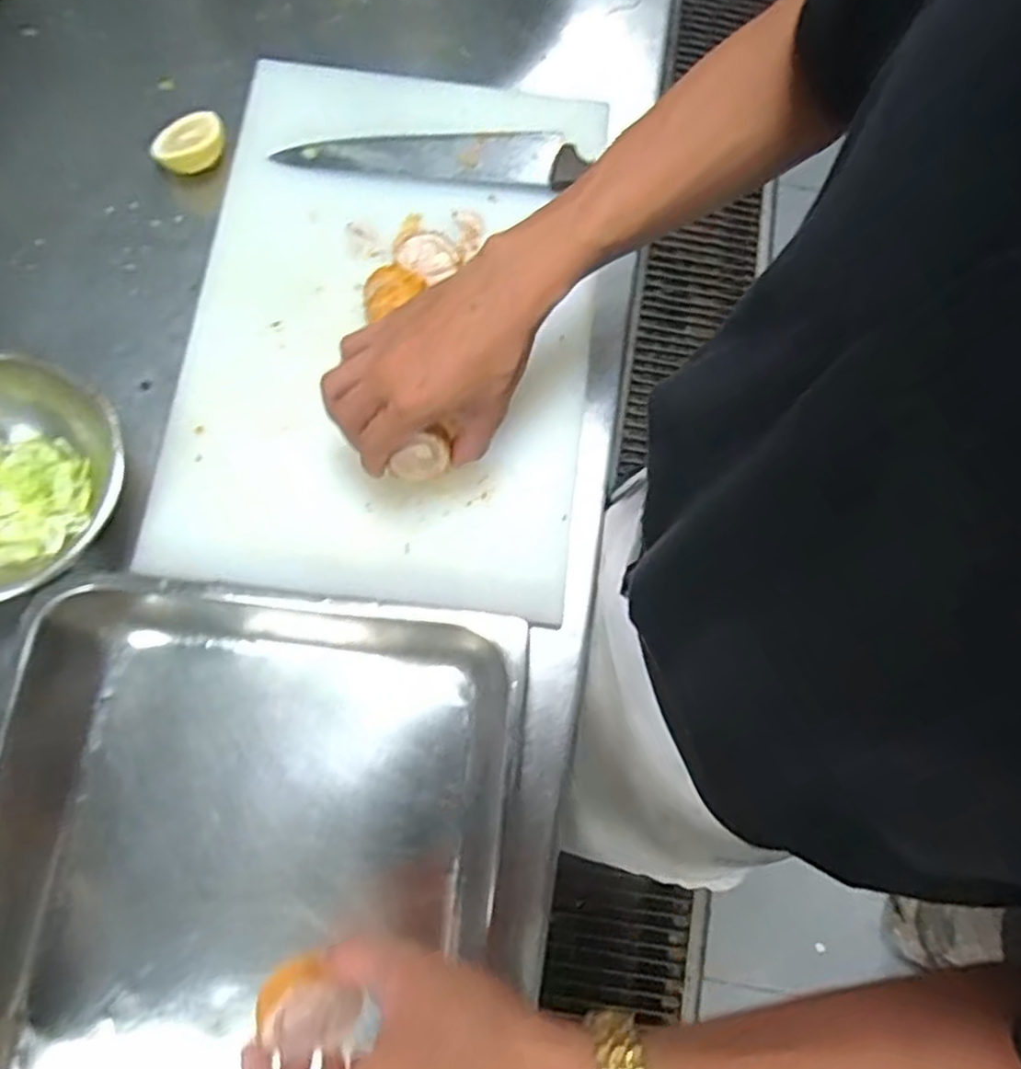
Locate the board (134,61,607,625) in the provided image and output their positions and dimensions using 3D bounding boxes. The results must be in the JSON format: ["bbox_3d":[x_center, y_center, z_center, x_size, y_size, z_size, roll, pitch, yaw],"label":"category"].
[{"bbox_3d":[-0.090,-0.177,0.569,0.296,0.018,0.453,7,75,-1],"label":"board"}]

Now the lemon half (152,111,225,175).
[{"bbox_3d":[-0.269,-0.328,0.613,0.061,0.025,0.045,-25,78,-8],"label":"lemon half"}]

